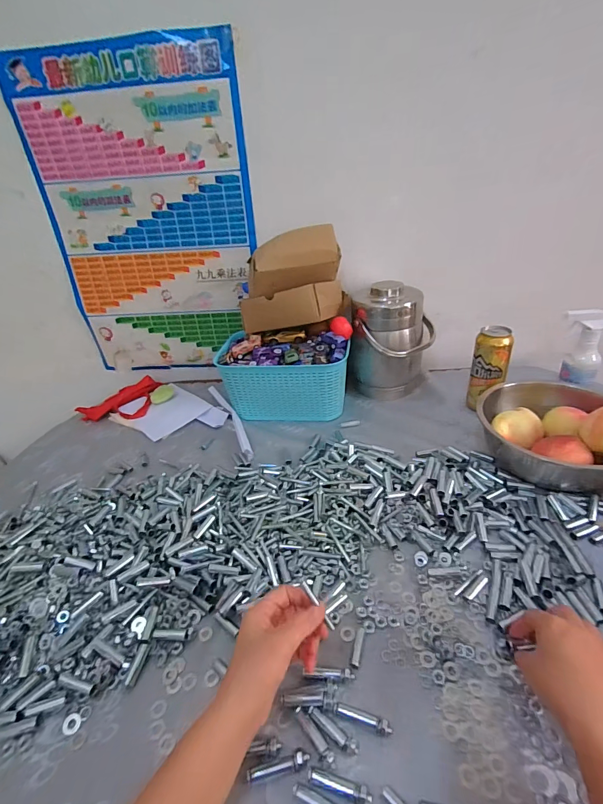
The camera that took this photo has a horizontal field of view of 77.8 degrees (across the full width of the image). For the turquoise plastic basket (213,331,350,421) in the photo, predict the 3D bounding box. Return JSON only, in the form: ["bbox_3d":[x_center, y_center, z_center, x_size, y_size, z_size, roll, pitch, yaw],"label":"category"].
[{"bbox_3d":[-0.036,-0.050,0.818,0.276,0.133,0.152,1,32,11],"label":"turquoise plastic basket"}]

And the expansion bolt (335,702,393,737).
[{"bbox_3d":[0.058,0.300,0.356,0.054,0.008,0.012,8,34,21],"label":"expansion bolt"}]

